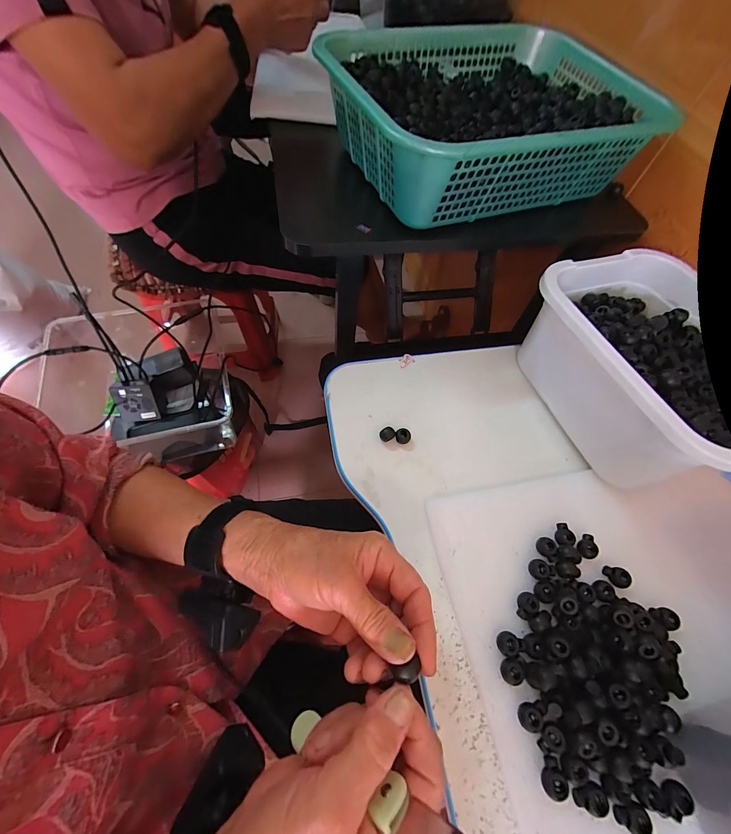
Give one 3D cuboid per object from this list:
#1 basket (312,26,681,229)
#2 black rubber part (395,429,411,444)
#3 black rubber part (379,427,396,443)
[{"bbox_3d":[0.152,-0.390,0.436,0.379,0.096,0.296,-19,66,-14],"label":"basket"},{"bbox_3d":[0.043,0.023,0.376,0.017,0.012,0.015,13,63,6],"label":"black rubber part"},{"bbox_3d":[0.025,0.020,0.374,0.017,0.015,0.012,-23,65,-12],"label":"black rubber part"}]

